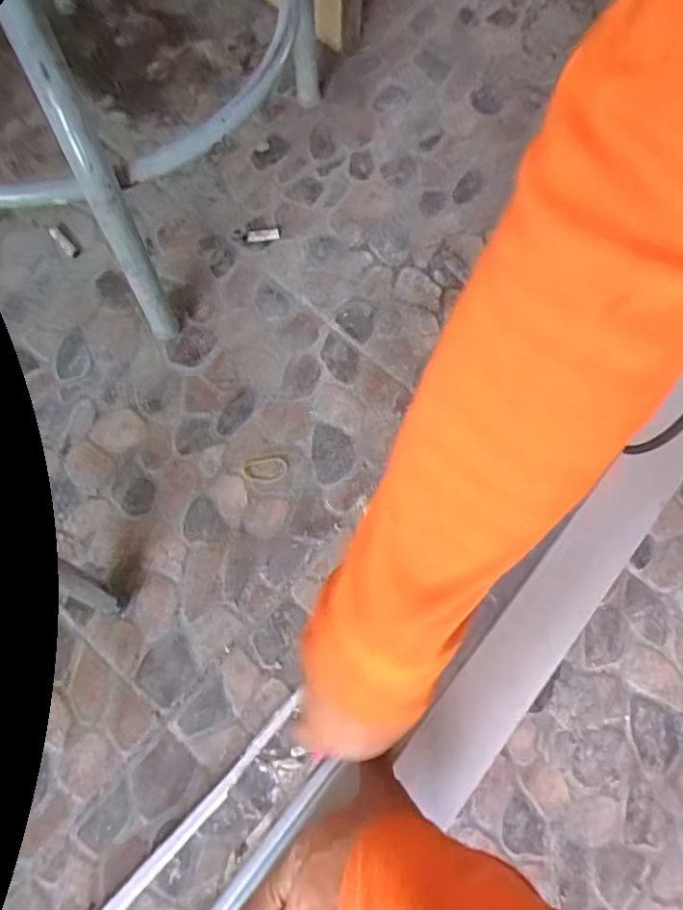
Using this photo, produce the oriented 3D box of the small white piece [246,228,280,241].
[{"bbox_3d":[-0.076,-0.213,0.539,0.031,0.004,0.010,-7,73,-4],"label":"small white piece"}]

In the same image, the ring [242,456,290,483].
[{"bbox_3d":[-0.065,0.012,0.472,0.039,0.004,0.022,-4,73,-3],"label":"ring"}]

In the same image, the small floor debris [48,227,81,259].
[{"bbox_3d":[-0.262,-0.202,0.526,0.039,0.006,0.010,43,76,10],"label":"small floor debris"}]

